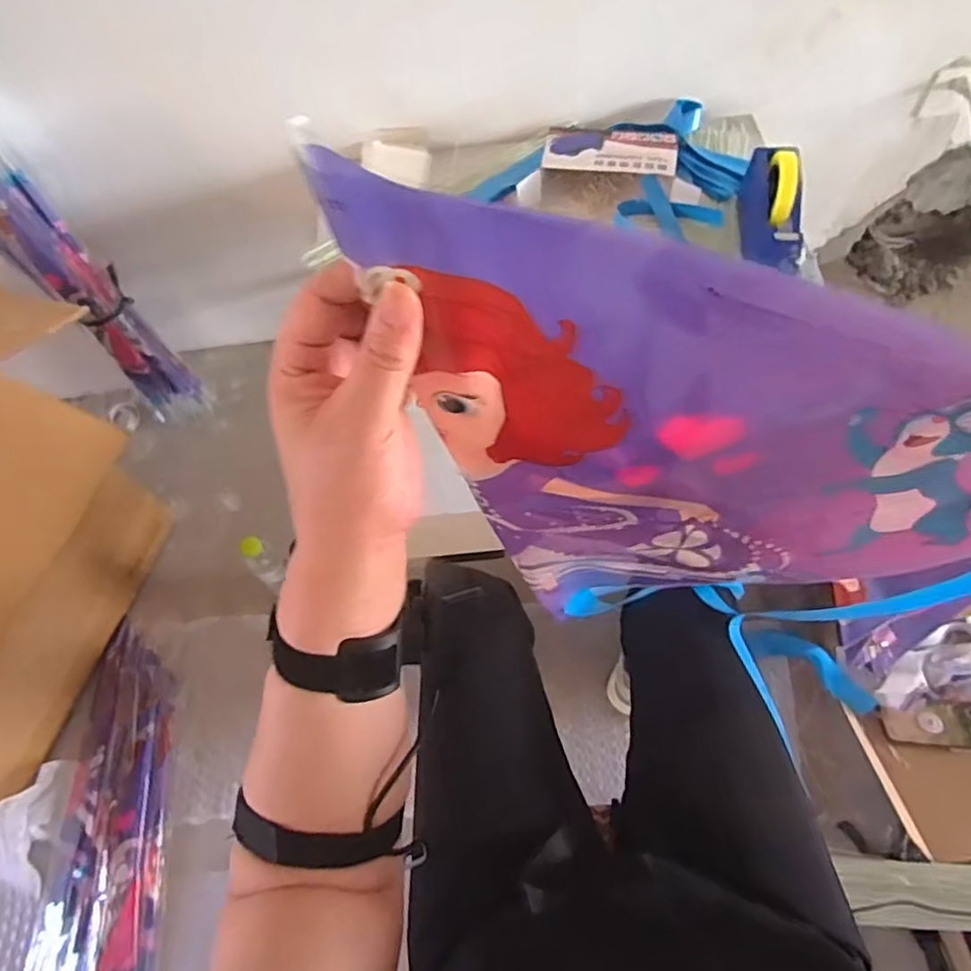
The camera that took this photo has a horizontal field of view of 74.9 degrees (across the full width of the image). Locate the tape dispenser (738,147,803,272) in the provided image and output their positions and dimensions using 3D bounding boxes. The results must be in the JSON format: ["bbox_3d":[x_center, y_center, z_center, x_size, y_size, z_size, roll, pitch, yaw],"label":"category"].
[{"bbox_3d":[0.423,-0.414,0.936,0.066,0.118,0.207,0,63,4],"label":"tape dispenser"}]

